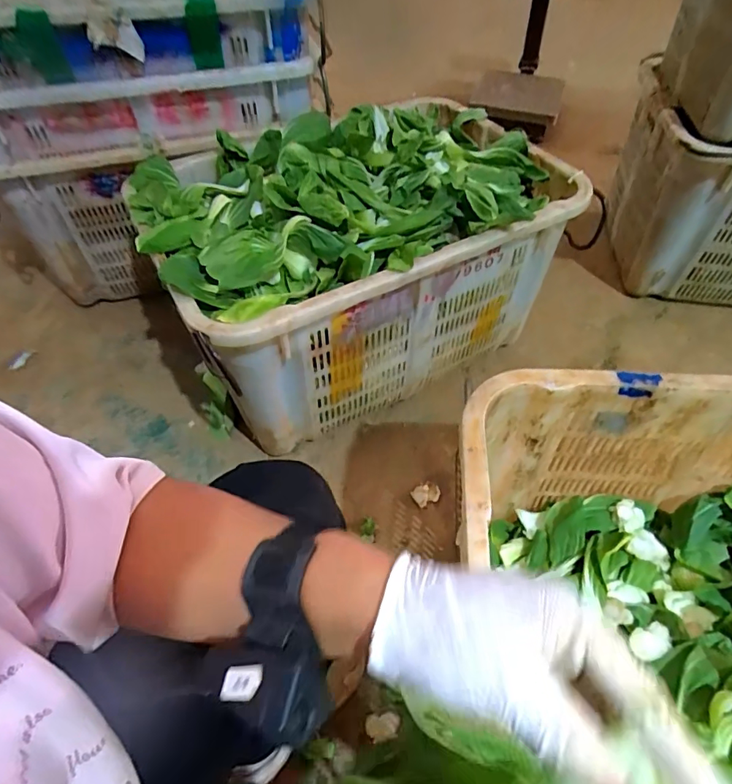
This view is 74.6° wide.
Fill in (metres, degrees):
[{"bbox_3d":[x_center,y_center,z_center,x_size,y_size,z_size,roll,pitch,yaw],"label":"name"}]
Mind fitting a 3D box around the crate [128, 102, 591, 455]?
[{"bbox_3d":[-0.024,-0.247,0.905,0.655,0.370,0.483,-25,55,-18],"label":"crate"}]

